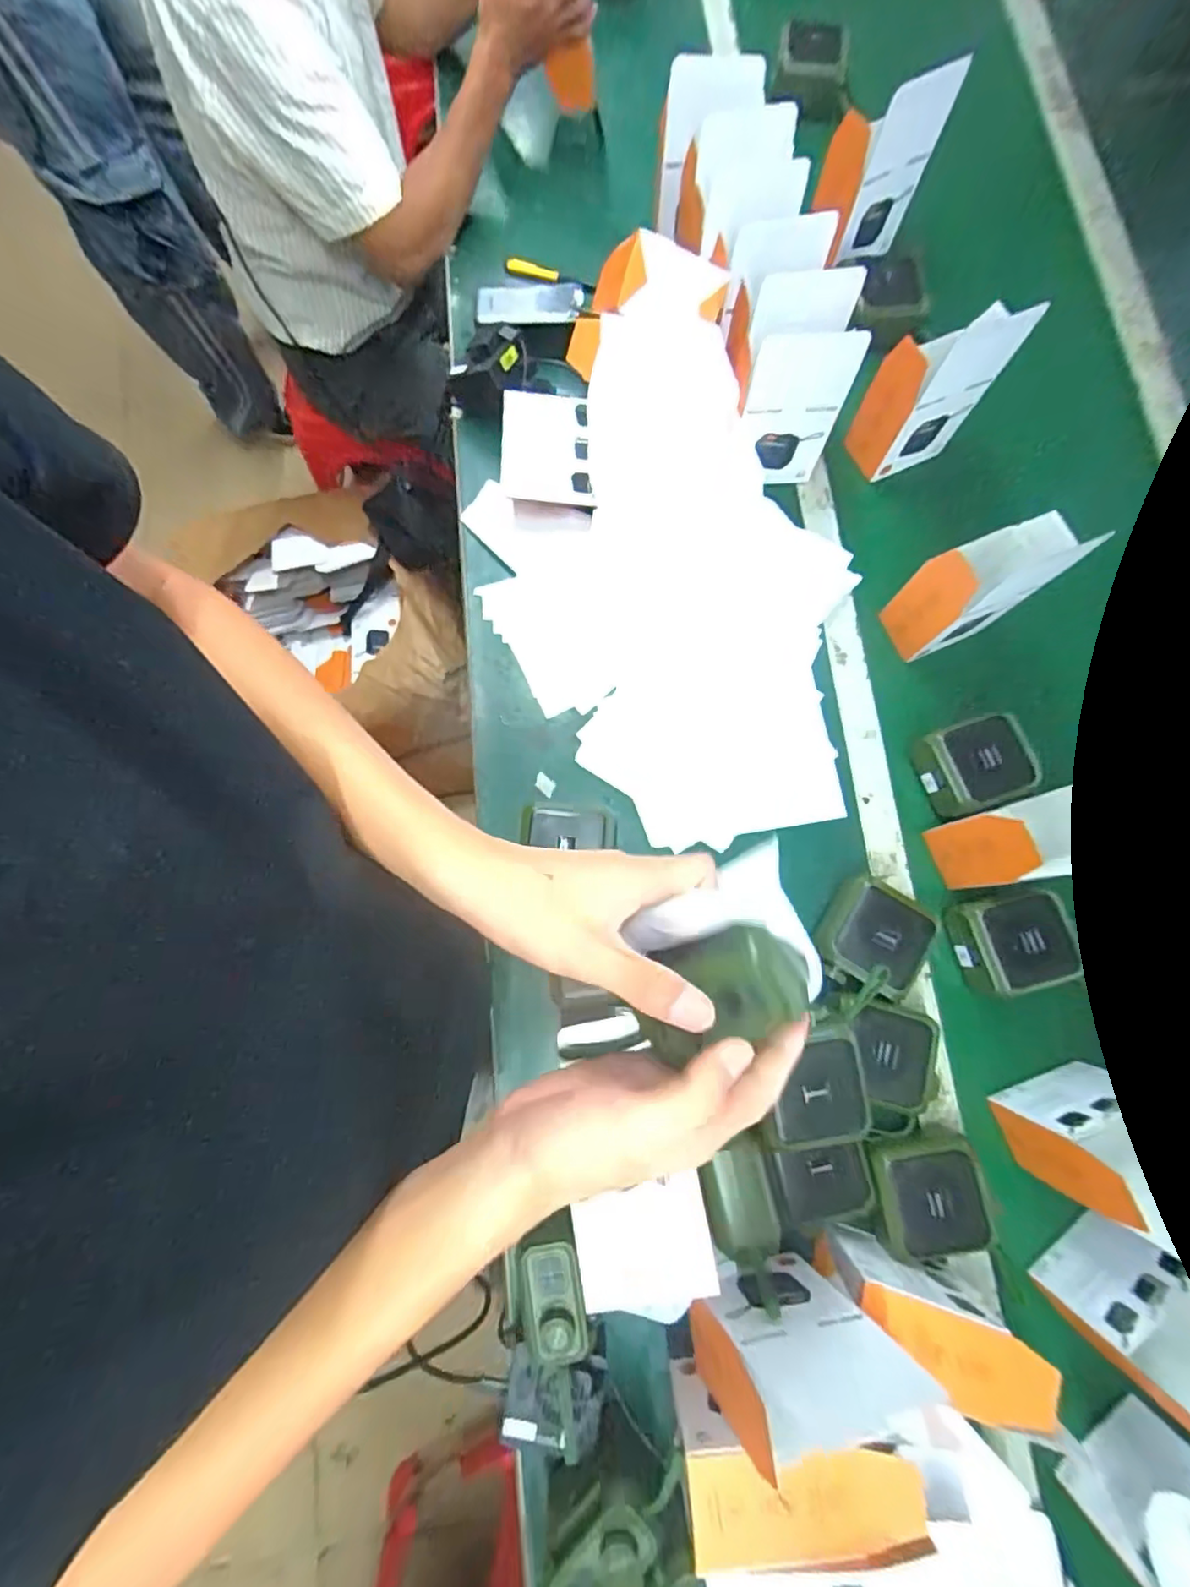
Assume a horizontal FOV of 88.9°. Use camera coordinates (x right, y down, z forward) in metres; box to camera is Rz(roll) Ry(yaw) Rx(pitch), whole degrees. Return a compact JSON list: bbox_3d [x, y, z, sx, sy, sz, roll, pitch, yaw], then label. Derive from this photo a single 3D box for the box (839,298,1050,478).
[{"bbox_3d":[0.348,-0.422,0.627,0.115,0.168,0.057,-21,79,-5],"label":"box"}]

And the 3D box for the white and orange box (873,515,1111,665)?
[{"bbox_3d":[0.366,-0.201,0.586,0.108,0.166,0.061,-20,79,-5],"label":"white and orange box"}]

